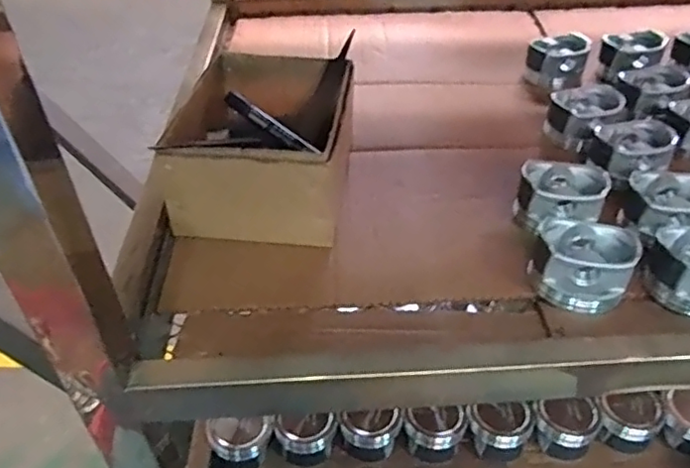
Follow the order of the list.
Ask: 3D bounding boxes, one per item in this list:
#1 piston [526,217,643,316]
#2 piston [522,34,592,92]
[{"bbox_3d":[0.192,0.023,0.488,0.074,0.052,0.062,9,42,13],"label":"piston"},{"bbox_3d":[0.278,-0.225,0.786,0.072,0.051,0.071,14,43,19],"label":"piston"}]

